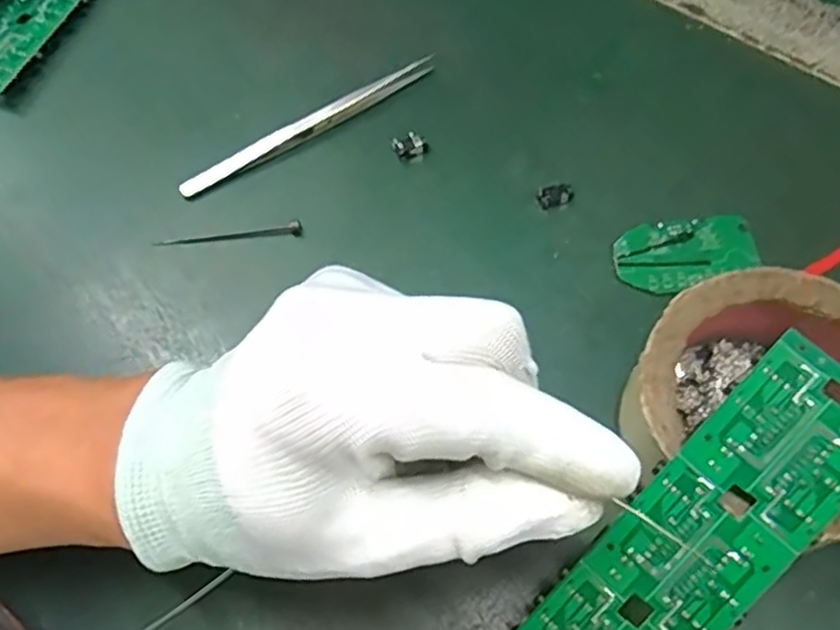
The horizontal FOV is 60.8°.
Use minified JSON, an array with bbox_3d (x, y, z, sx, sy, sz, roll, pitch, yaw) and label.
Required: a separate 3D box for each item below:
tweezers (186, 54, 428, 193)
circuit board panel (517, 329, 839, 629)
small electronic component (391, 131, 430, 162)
[{"bbox_3d":[-0.052,-0.090,0.339,0.131,0.010,0.009,-31,67,-12],"label":"tweezers"},{"bbox_3d":[0.064,0.087,0.211,0.041,0.004,0.180,42,97,20],"label":"circuit board panel"},{"bbox_3d":[-0.004,-0.078,0.333,0.016,0.008,0.013,-24,66,-9],"label":"small electronic component"}]

